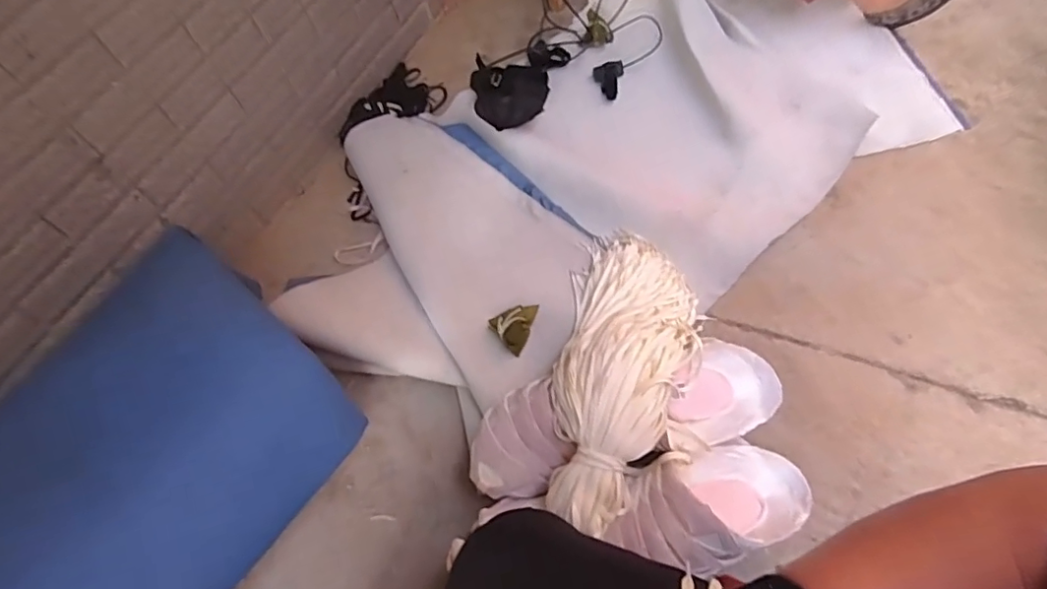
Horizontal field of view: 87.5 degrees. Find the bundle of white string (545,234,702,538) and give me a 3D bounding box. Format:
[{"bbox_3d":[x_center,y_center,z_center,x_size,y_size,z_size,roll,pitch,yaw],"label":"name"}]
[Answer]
[{"bbox_3d":[0.154,0.089,0.824,0.199,0.131,0.529,13,40,10],"label":"bundle of white string"}]

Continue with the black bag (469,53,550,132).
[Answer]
[{"bbox_3d":[-0.026,-0.412,1.156,0.156,0.141,0.068,-1,59,9],"label":"black bag"}]

